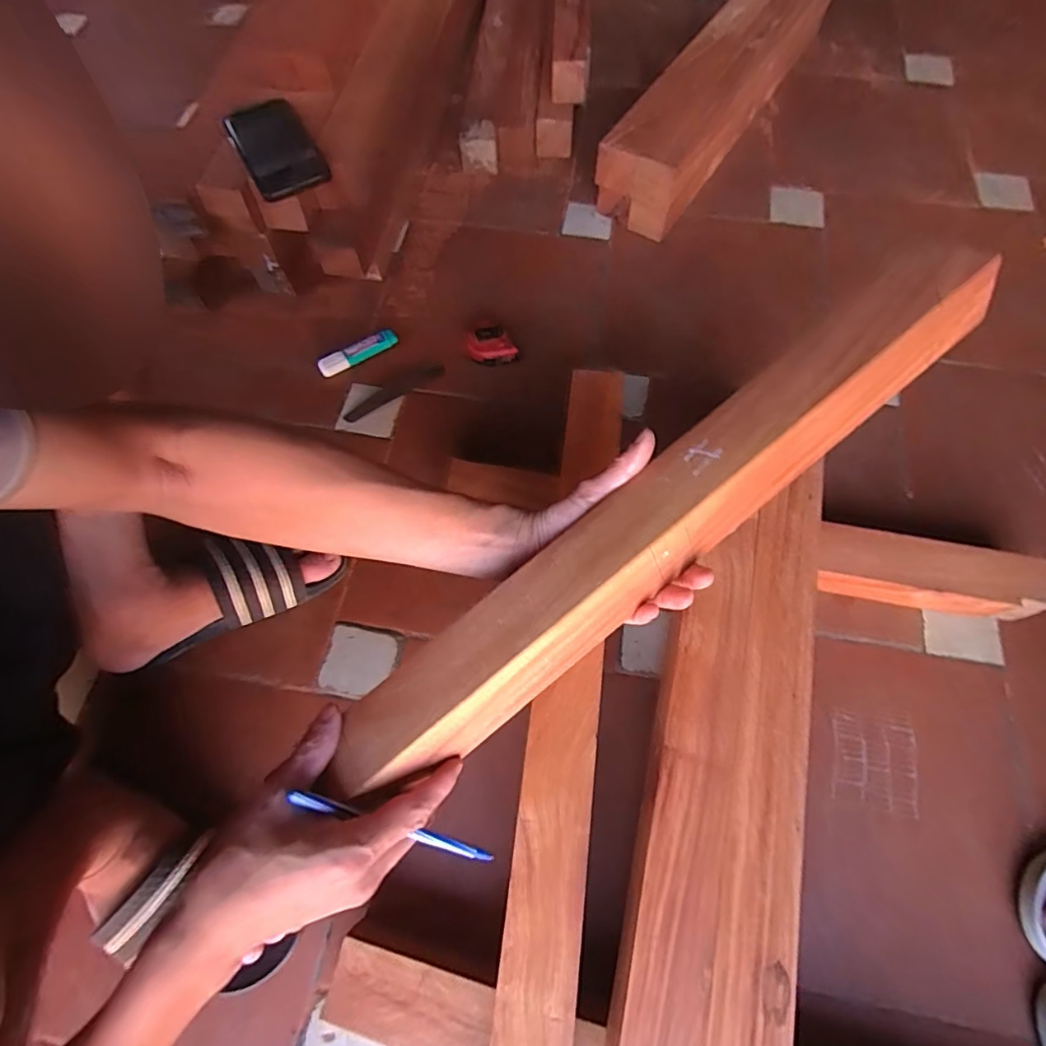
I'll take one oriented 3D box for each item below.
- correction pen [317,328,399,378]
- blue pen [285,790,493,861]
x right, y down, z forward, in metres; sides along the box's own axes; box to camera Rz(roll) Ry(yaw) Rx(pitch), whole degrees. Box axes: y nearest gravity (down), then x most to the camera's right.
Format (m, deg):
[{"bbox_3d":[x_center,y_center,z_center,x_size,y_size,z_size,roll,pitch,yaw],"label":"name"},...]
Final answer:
[{"bbox_3d":[-0.214,-0.221,0.700,0.105,0.024,0.019,-32,69,-12],"label":"correction pen"},{"bbox_3d":[-0.075,0.192,0.336,0.130,0.009,0.008,28,67,-19],"label":"blue pen"}]

